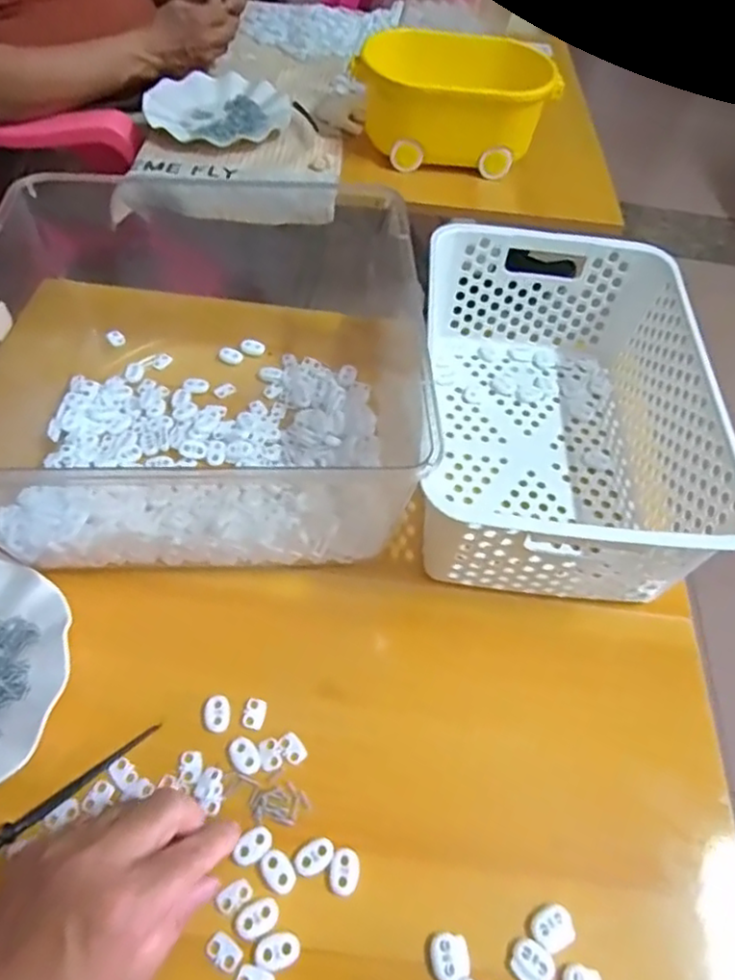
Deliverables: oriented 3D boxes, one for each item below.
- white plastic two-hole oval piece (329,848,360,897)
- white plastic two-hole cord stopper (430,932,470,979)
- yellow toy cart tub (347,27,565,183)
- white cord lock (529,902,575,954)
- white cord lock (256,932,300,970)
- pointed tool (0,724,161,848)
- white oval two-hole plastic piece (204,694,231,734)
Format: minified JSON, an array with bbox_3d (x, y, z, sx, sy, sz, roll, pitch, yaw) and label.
[{"bbox_3d":[-0.013,0.214,0.364,0.016,0.004,0.023,12,53,3],"label":"white plastic two-hole oval piece"},{"bbox_3d":[0.044,0.246,0.341,0.020,0.004,0.022,-2,54,-7],"label":"white plastic two-hole cord stopper"},{"bbox_3d":[0.106,-0.467,0.793,0.231,0.116,0.106,3,53,-3],"label":"yellow toy cart tub"},{"bbox_3d":[0.101,0.238,0.353,0.022,0.005,0.019,-22,59,-20],"label":"white cord lock"},{"bbox_3d":[-0.047,0.241,0.339,0.022,0.004,0.014,-15,56,-16],"label":"white cord lock"},{"bbox_3d":[-0.171,0.172,0.383,0.102,0.008,0.009,-34,63,-26],"label":"pointed tool"},{"bbox_3d":[-0.095,0.140,0.408,0.016,0.004,0.023,-4,54,-8],"label":"white oval two-hole plastic piece"}]

